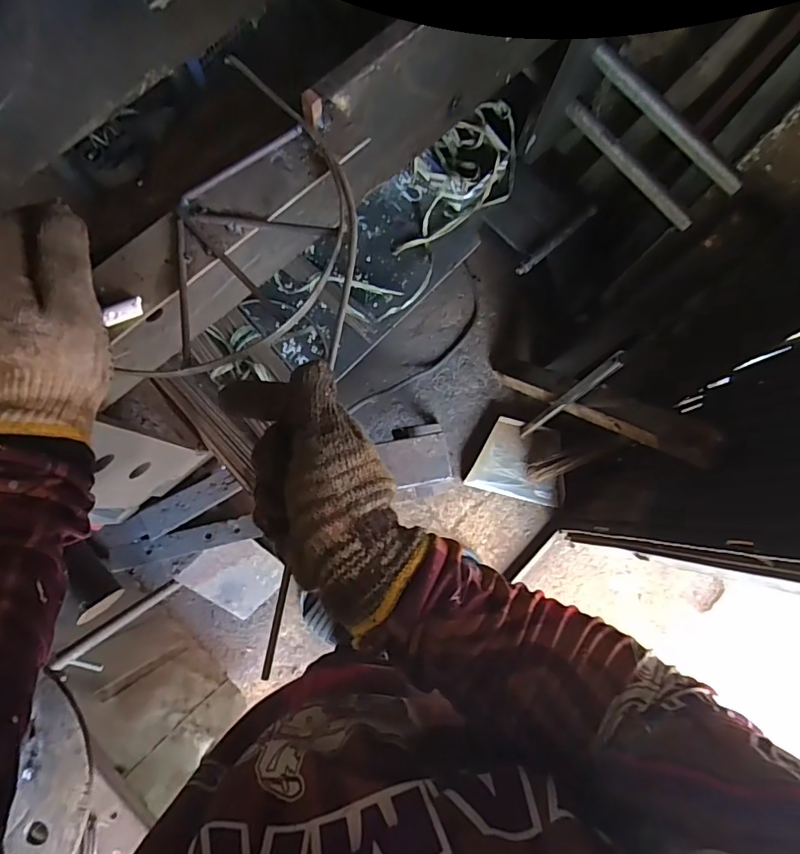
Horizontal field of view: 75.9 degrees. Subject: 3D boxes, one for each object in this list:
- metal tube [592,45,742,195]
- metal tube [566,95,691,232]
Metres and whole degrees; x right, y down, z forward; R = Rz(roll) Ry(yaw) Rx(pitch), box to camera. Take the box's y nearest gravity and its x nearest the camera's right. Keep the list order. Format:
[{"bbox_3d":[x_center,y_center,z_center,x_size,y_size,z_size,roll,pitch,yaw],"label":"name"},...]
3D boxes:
[{"bbox_3d":[0.348,-0.400,0.665,0.023,0.024,0.254,-40,85,-6],"label":"metal tube"},{"bbox_3d":[0.338,-0.387,0.755,0.022,0.016,0.249,-39,85,-6],"label":"metal tube"}]

